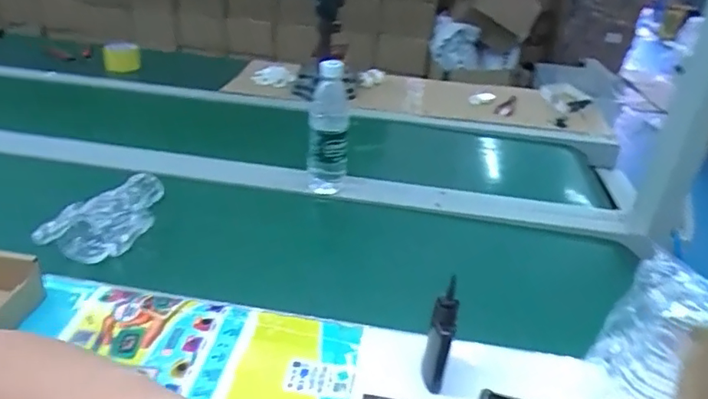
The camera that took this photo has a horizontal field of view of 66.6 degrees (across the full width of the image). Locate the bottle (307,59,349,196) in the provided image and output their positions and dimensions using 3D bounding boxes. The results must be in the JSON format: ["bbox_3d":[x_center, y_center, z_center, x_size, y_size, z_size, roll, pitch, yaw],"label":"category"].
[{"bbox_3d":[-0.045,-0.115,0.931,0.068,0.231,0.063,3,31,-3],"label":"bottle"}]

